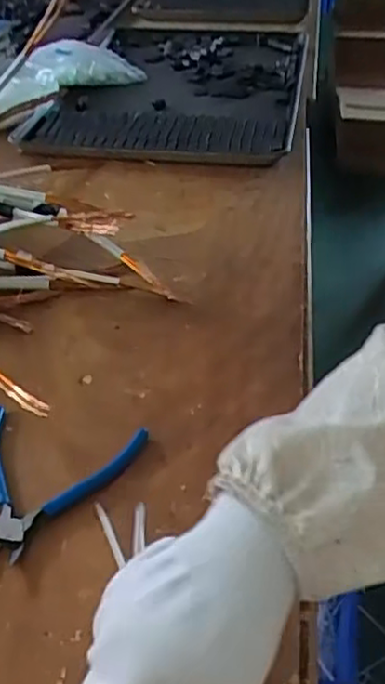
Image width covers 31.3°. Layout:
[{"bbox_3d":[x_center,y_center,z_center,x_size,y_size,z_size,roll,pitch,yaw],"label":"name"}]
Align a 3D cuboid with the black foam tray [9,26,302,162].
[{"bbox_3d":[-0.023,-0.412,1.107,0.369,0.052,0.552,5,39,9],"label":"black foam tray"}]

